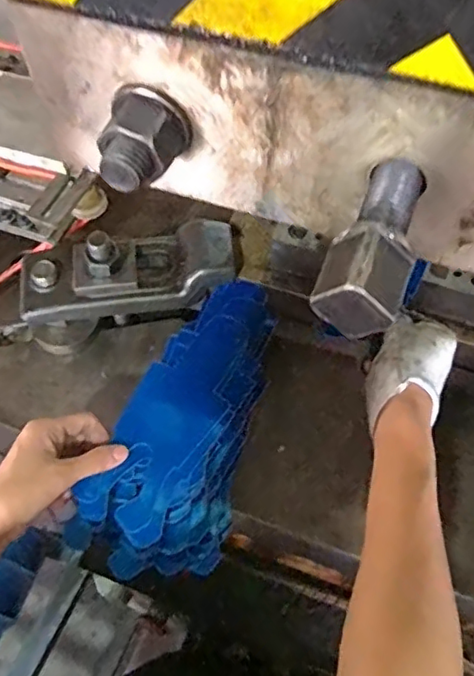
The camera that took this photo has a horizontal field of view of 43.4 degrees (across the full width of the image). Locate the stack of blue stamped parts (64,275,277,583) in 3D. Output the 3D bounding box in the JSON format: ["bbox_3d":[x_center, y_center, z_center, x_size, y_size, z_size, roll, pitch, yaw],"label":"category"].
[{"bbox_3d":[-0.034,0.067,0.499,0.102,0.059,0.253,18,68,11],"label":"stack of blue stamped parts"}]

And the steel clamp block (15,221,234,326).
[{"bbox_3d":[-0.102,-0.064,0.541,0.199,0.061,0.075,-9,61,-3],"label":"steel clamp block"}]

